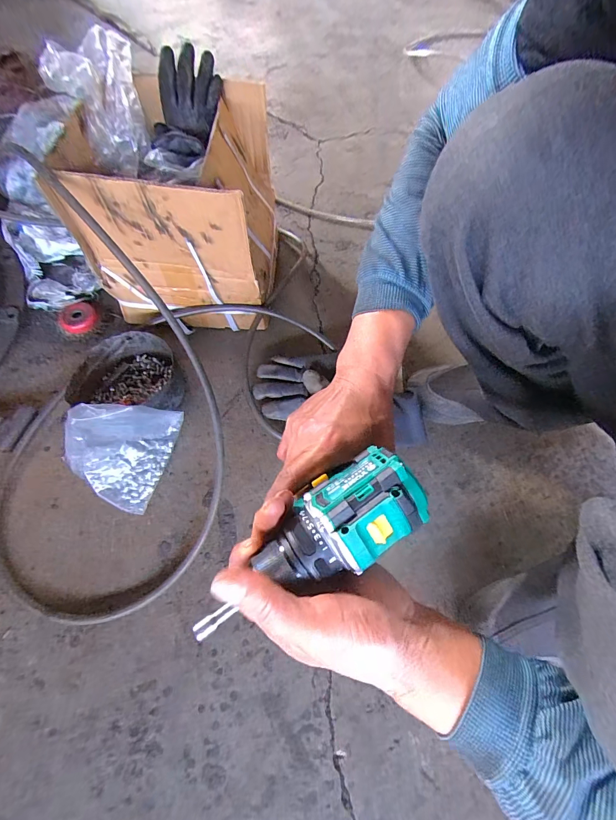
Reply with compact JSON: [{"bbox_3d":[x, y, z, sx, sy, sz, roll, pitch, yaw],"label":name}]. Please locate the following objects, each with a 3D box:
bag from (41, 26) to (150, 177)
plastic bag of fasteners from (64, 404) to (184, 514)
[{"bbox_3d":[-0.293,-0.455,0.529,0.125,0.114,0.184,-33,70,-15],"label":"bag"},{"bbox_3d":[-0.268,0.046,0.496,0.116,0.128,0.152,18,66,6],"label":"plastic bag of fasteners"}]

